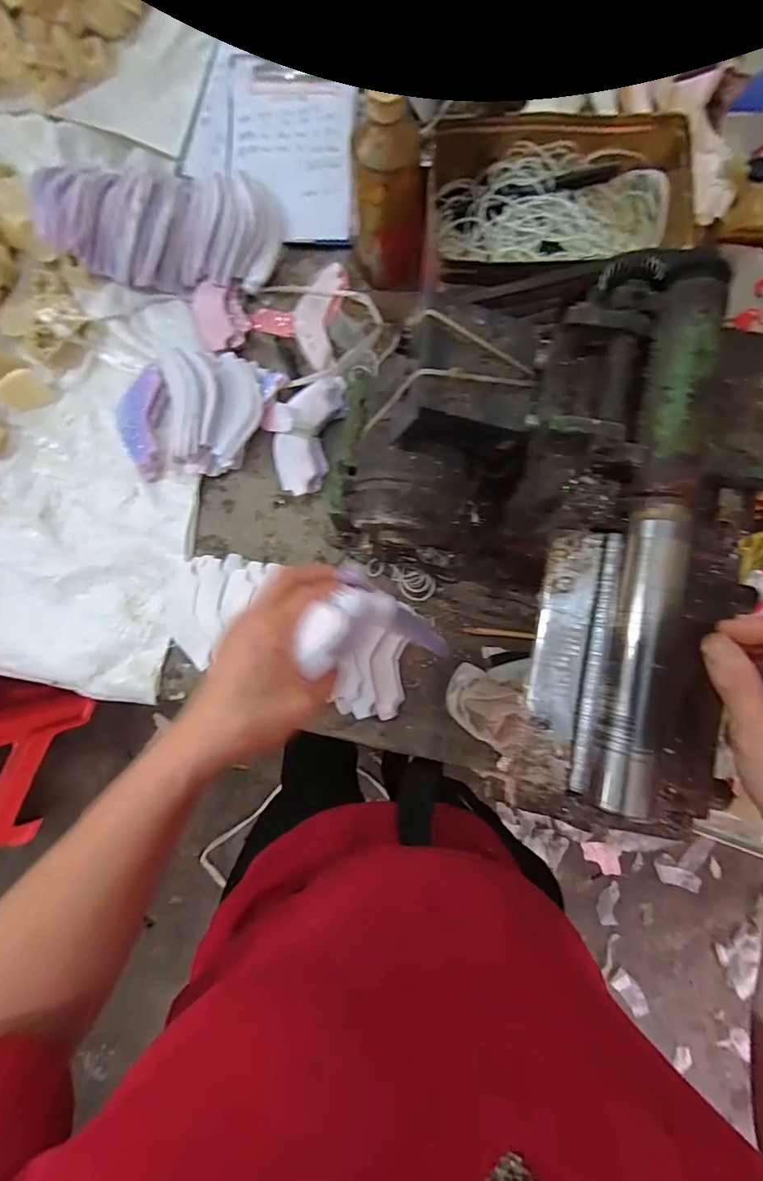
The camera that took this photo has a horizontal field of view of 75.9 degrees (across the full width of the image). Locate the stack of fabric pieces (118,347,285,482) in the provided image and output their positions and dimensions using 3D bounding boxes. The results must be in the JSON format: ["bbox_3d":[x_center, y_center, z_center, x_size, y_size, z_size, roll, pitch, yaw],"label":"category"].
[{"bbox_3d":[-0.194,-0.192,0.517,0.175,0.048,0.129,-9,87,-2],"label":"stack of fabric pieces"}]

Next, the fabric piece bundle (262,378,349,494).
[{"bbox_3d":[-0.090,-0.171,0.526,0.076,0.031,0.124,14,87,0],"label":"fabric piece bundle"}]

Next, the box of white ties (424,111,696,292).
[{"bbox_3d":[0.157,-0.354,0.457,0.241,0.071,0.153,-6,87,-1],"label":"box of white ties"}]

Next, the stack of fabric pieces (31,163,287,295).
[{"bbox_3d":[-0.245,-0.403,0.531,0.260,0.043,0.137,13,87,0],"label":"stack of fabric pieces"}]

